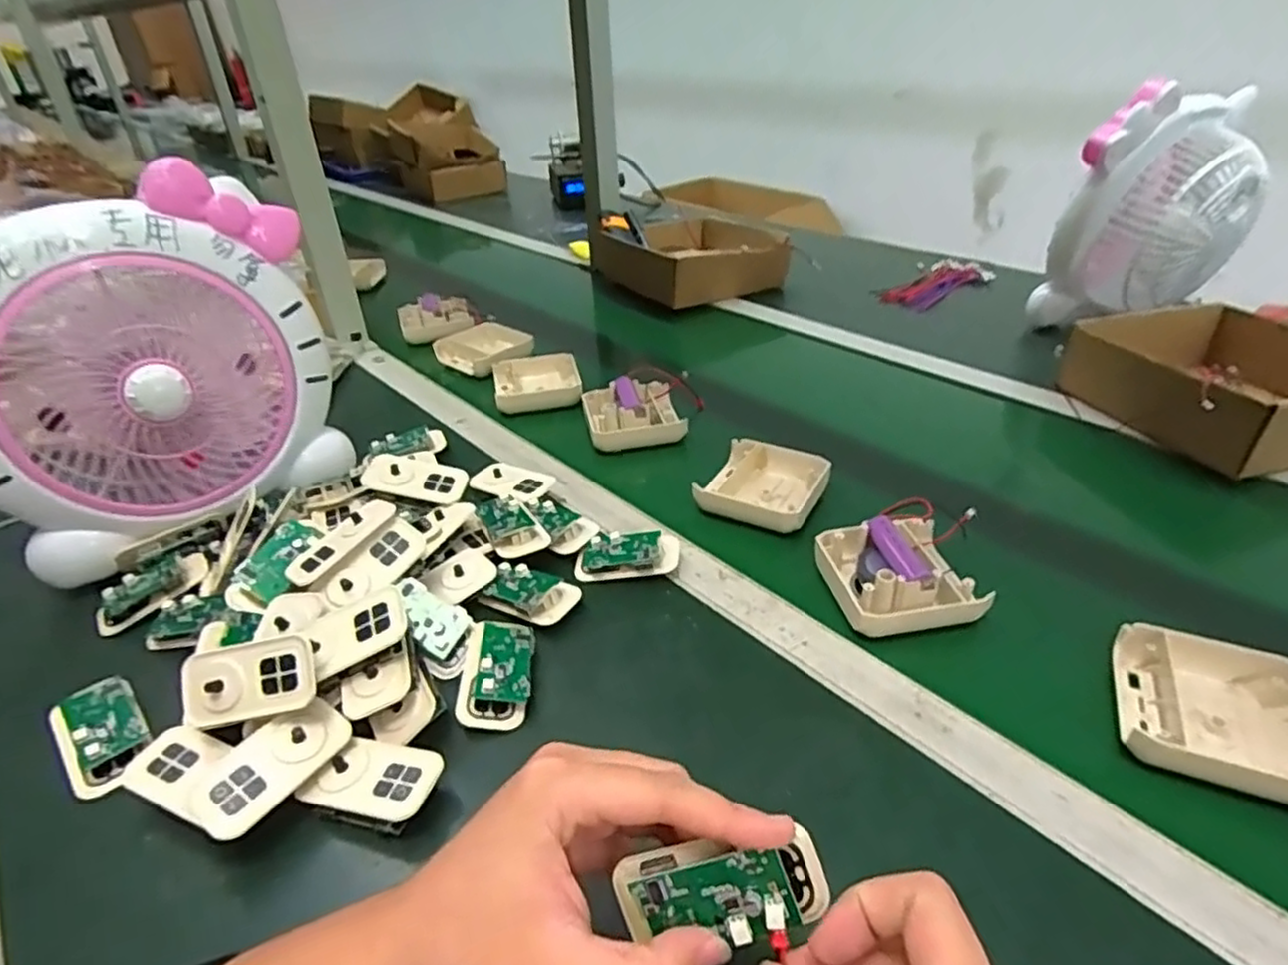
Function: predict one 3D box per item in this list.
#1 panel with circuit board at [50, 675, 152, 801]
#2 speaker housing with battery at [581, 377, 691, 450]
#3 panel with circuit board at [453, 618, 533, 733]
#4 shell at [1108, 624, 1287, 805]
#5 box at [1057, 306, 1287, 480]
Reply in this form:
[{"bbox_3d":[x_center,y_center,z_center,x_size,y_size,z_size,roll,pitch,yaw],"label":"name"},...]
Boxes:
[{"bbox_3d":[-0.323,0.146,0.416,0.044,0.016,0.078,-33,56,-27],"label":"panel with circuit board"},{"bbox_3d":[-0.013,-0.068,0.706,0.097,0.045,0.084,-9,34,-7],"label":"speaker housing with battery"},{"bbox_3d":[-0.091,0.118,0.438,0.041,0.022,0.067,-2,34,1],"label":"panel with circuit board"},{"bbox_3d":[0.318,0.125,0.391,0.095,0.024,0.095,12,37,20],"label":"shell"},{"bbox_3d":[0.543,-0.097,0.653,0.209,0.062,0.210,-11,35,-12],"label":"box"}]

